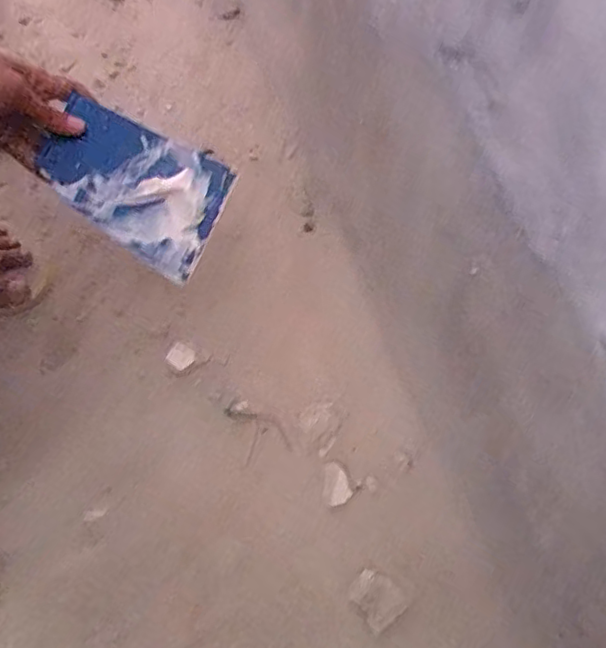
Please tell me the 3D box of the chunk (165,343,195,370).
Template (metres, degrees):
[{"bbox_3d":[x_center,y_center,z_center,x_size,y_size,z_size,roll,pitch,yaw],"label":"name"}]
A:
[{"bbox_3d":[-0.112,0.030,0.557,0.022,0.007,0.022,32,70,10],"label":"chunk"}]

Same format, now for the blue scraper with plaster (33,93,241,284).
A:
[{"bbox_3d":[-0.136,-0.110,0.488,0.139,0.006,0.100,27,80,-7],"label":"blue scraper with plaster"}]

